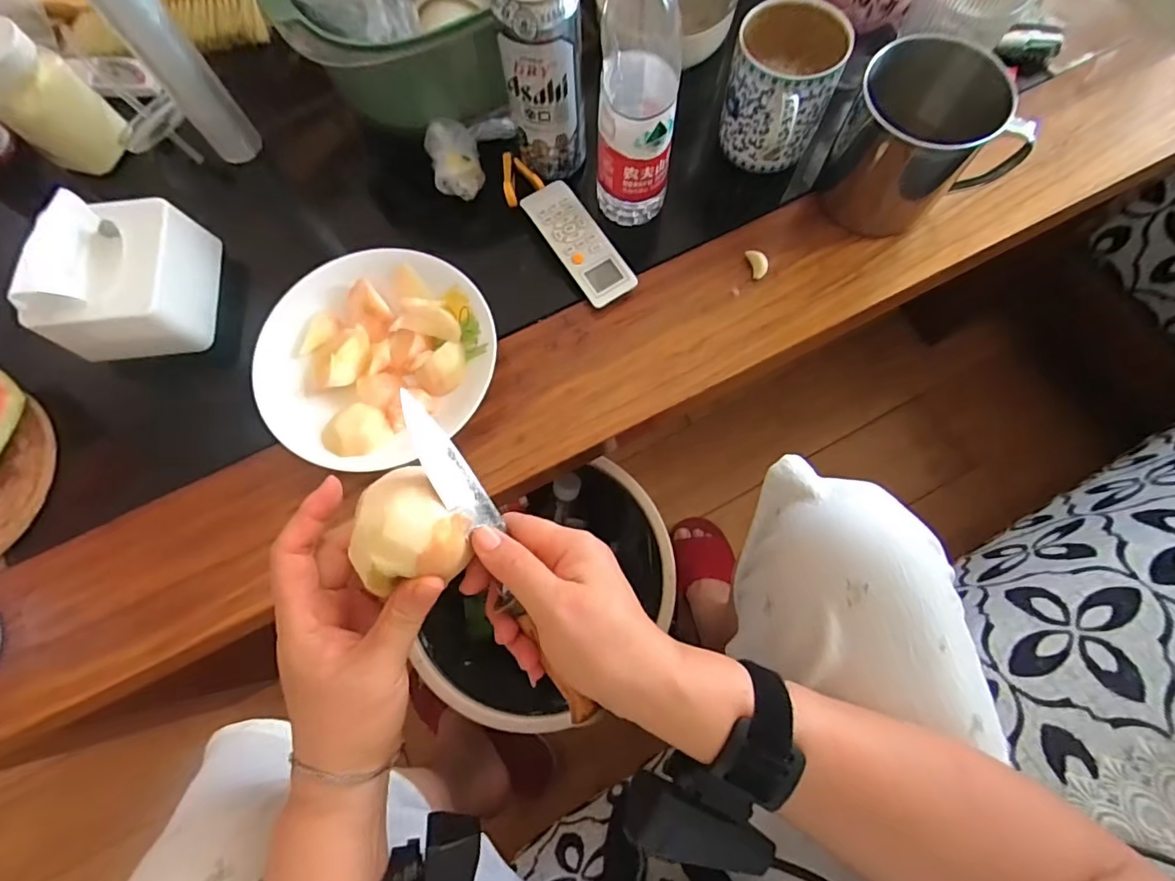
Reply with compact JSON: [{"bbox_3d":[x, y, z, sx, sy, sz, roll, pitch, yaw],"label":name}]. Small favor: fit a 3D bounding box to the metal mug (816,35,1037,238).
[{"bbox_3d":[0.287,-0.249,0.455,0.137,0.123,0.095,32,77,11],"label":"metal mug"}]

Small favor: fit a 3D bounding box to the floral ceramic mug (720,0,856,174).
[{"bbox_3d":[0.169,-0.306,0.479,0.084,0.097,0.134,20,75,8],"label":"floral ceramic mug"}]

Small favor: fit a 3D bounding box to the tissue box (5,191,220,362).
[{"bbox_3d":[-0.386,-0.135,0.438,0.098,0.088,0.111,-4,73,1],"label":"tissue box"}]

